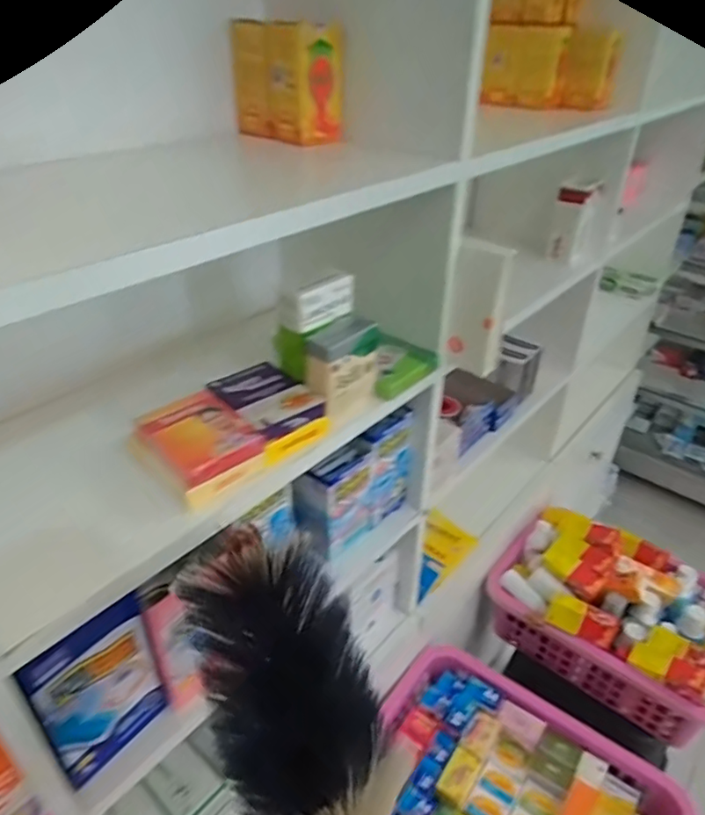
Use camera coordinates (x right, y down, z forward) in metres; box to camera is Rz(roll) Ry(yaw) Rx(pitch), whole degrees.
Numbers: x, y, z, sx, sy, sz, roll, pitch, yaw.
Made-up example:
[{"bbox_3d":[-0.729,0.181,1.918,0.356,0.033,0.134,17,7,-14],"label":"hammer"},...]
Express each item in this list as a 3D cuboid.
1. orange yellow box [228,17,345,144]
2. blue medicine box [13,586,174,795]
[{"bbox_3d":[-0.064,-0.323,0.583,0.056,0.098,0.109,-26,42,-35],"label":"orange yellow box"},{"bbox_3d":[-0.201,0.231,0.475,0.020,0.158,0.098,21,38,27],"label":"blue medicine box"}]

